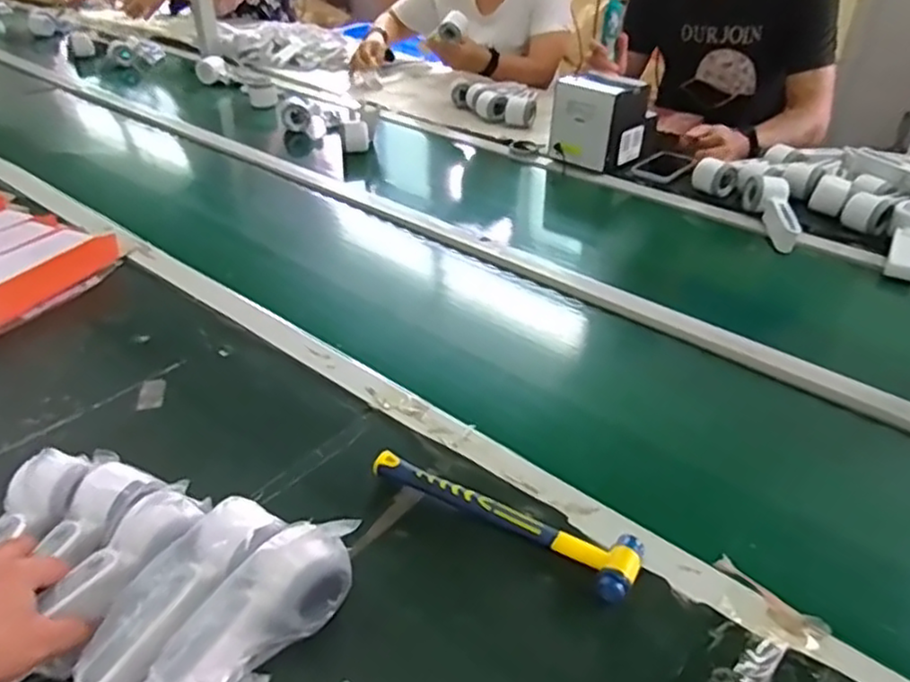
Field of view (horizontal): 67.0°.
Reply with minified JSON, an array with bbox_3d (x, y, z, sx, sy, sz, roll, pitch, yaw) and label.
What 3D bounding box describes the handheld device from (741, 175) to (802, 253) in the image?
[{"bbox_3d":[0.493,-0.203,1.075,0.059,0.069,0.165,6,35,7],"label":"handheld device"}]

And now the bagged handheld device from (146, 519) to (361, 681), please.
[{"bbox_3d":[-0.138,0.201,0.474,0.056,0.090,0.164,19,39,24],"label":"bagged handheld device"}]

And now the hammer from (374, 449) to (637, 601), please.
[{"bbox_3d":[0.041,0.147,0.597,0.243,0.024,0.059,22,41,27],"label":"hammer"}]

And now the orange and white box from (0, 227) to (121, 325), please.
[{"bbox_3d":[-0.543,-0.085,0.893,0.071,0.060,0.207,17,38,22],"label":"orange and white box"}]

